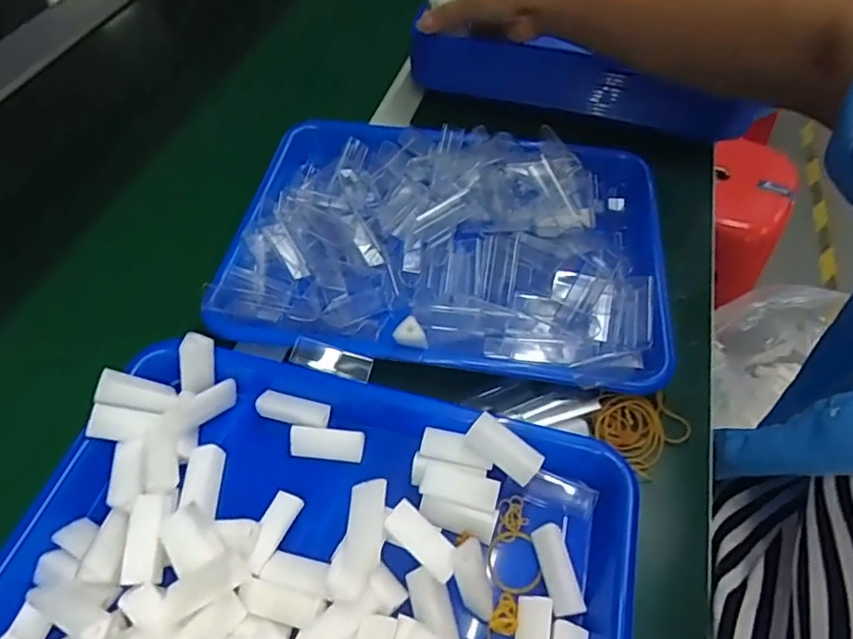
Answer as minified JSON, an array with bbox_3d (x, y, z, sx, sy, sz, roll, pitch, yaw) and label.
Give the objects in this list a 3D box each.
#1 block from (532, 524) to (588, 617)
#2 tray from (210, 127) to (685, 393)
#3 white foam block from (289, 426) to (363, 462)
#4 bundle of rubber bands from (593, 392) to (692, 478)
[{"bbox_3d":[0.073,0.139,0.314,0.017,0.012,0.045,-11,54,-8],"label":"block"},{"bbox_3d":[0.019,-0.073,0.445,0.328,0.049,0.243,8,54,6],"label":"tray"},{"bbox_3d":[-0.063,0.079,0.366,0.046,0.015,0.021,5,88,0],"label":"white foam block"},{"bbox_3d":[0.143,0.070,0.376,0.053,0.018,0.048,-37,61,-24],"label":"bundle of rubber bands"}]

